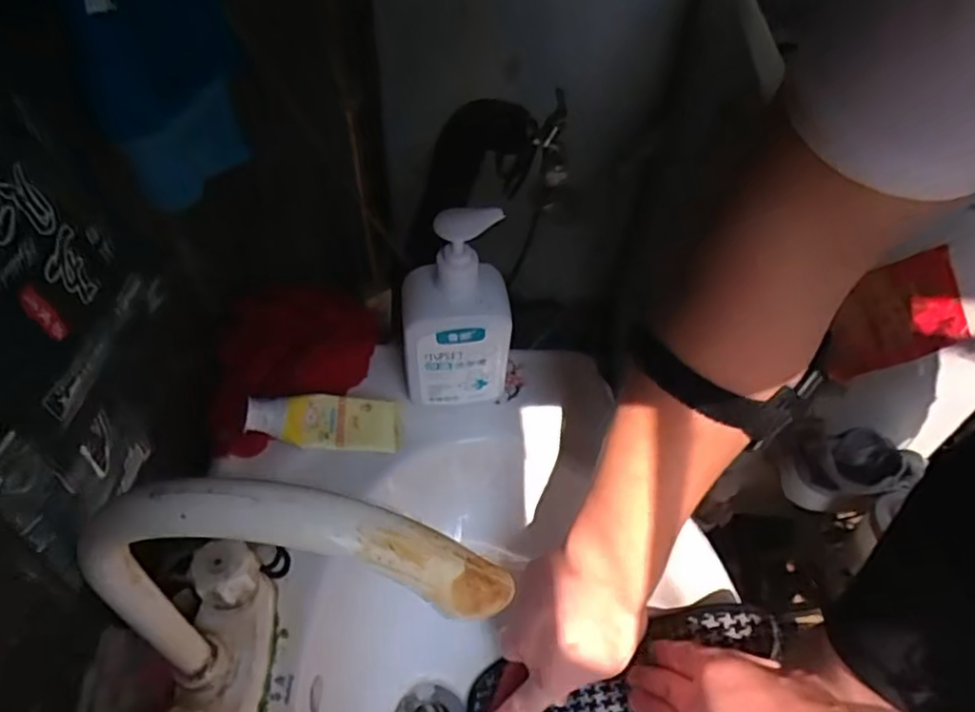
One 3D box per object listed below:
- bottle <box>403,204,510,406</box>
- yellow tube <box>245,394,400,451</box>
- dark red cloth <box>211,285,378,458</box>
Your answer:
[{"bbox_3d":[-0.024,-0.030,0.496,0.079,0.188,0.046,0,48,-2],"label":"bottle"},{"bbox_3d":[-0.130,0.052,0.524,0.119,0.021,0.046,7,44,-25],"label":"yellow tube"},{"bbox_3d":[-0.162,0.001,0.536,0.094,0.058,0.167,16,49,12],"label":"dark red cloth"}]

